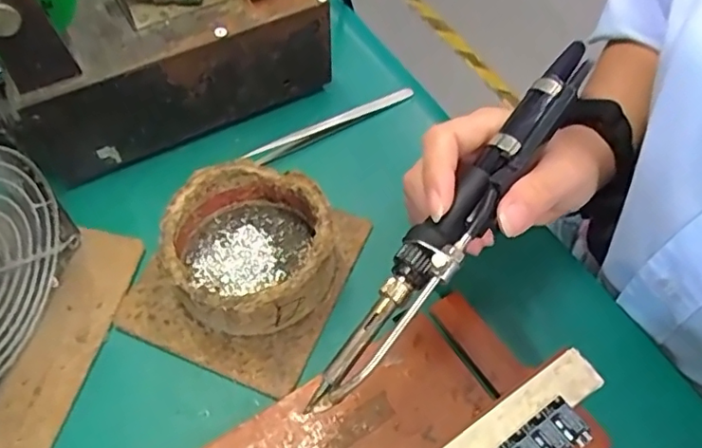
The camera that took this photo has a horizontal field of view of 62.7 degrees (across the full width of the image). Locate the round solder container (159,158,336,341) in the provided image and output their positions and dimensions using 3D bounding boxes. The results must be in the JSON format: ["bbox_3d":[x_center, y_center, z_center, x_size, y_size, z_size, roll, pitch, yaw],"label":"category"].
[{"bbox_3d":[-0.050,0.013,0.294,0.080,0.040,0.083,-3,56,-2],"label":"round solder container"}]

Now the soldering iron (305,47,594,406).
[{"bbox_3d":[0.050,-0.009,0.250,0.024,0.020,0.208,33,73,19],"label":"soldering iron"}]

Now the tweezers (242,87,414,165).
[{"bbox_3d":[-0.010,-0.065,0.366,0.120,0.012,0.009,-28,61,-18],"label":"tweezers"}]

